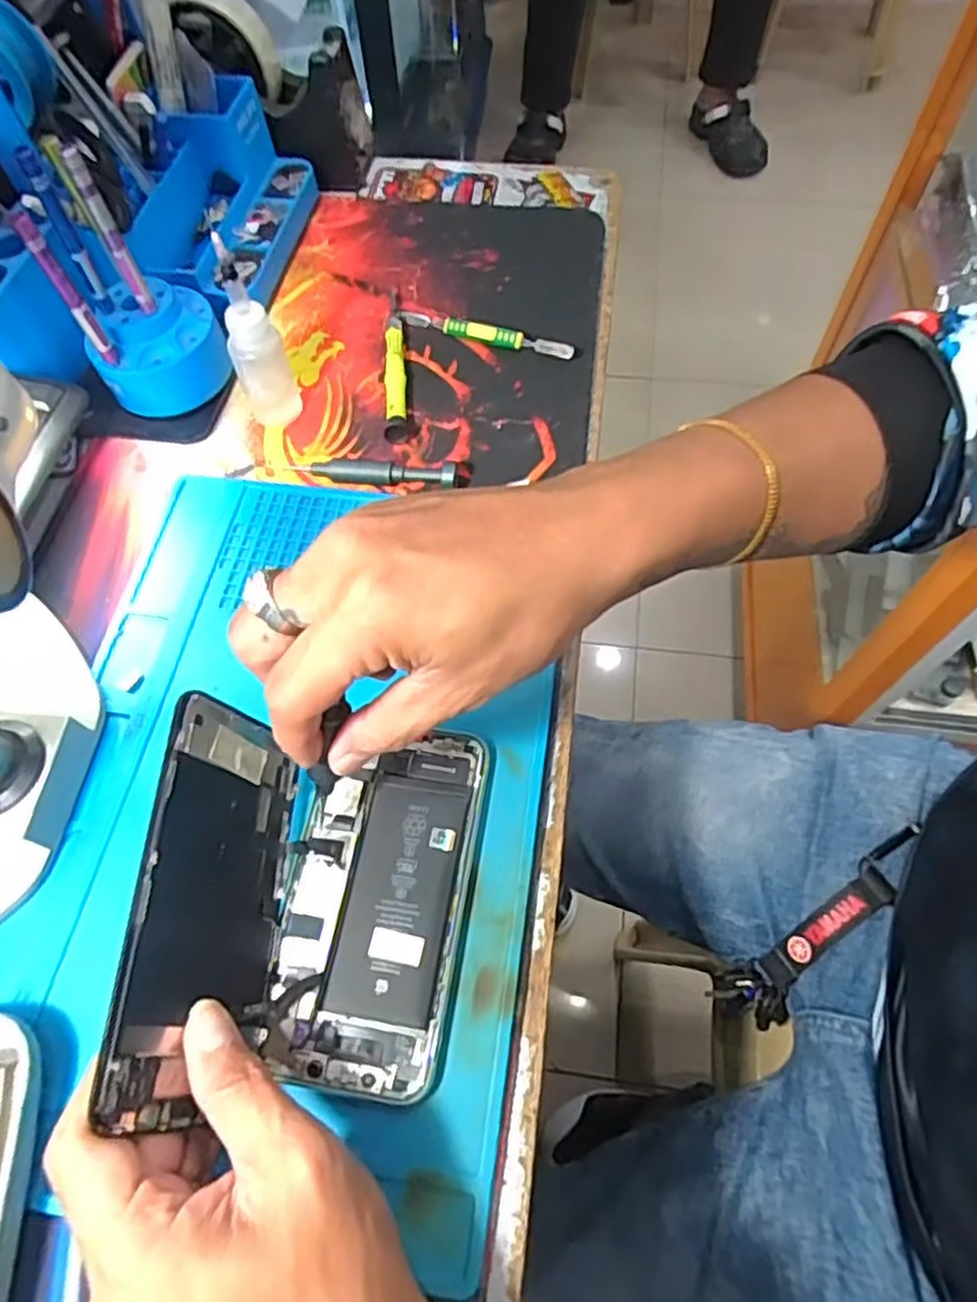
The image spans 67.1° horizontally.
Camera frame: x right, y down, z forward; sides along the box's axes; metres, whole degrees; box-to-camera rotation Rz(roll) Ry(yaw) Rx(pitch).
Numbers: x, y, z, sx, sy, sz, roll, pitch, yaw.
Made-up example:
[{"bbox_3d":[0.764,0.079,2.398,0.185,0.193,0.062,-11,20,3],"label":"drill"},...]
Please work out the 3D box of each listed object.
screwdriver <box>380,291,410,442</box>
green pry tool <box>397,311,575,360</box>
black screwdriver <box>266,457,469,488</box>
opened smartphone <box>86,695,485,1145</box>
[{"bbox_3d":[-0.060,-0.183,0.462,0.014,0.013,0.130,-5,63,-2],"label":"screwdriver"},{"bbox_3d":[-0.002,-0.203,0.468,0.117,0.012,0.014,20,65,11],"label":"green pry tool"},{"bbox_3d":[-0.069,-0.103,0.419,0.113,0.014,0.019,5,63,4],"label":"black screwdriver"},{"bbox_3d":[-0.067,0.086,0.285,0.113,0.071,0.151,9,63,6],"label":"opened smartphone"}]

